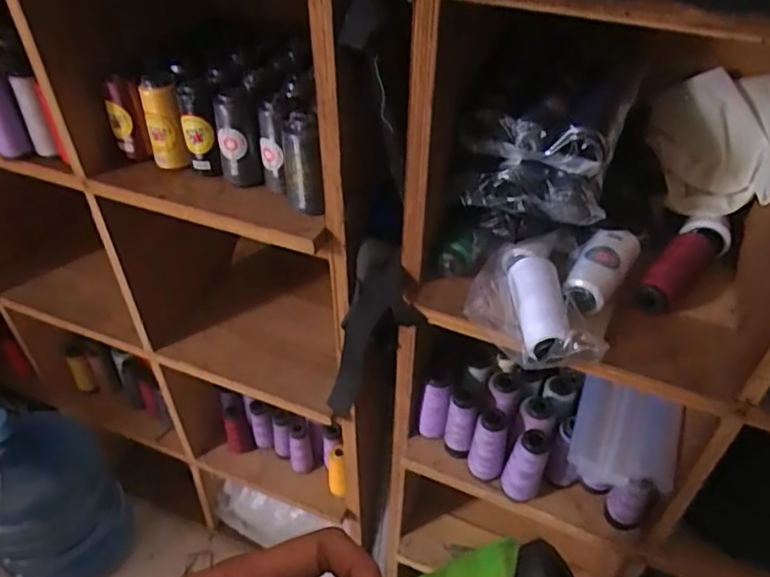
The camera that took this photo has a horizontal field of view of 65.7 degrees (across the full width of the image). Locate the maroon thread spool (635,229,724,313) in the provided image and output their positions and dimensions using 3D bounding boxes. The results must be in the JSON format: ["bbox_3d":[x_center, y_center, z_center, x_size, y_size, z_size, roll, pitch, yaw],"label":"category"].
[{"bbox_3d":[0.319,-0.026,0.643,0.127,0.036,0.039,-38,47,-21],"label":"maroon thread spool"}]

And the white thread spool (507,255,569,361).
[{"bbox_3d":[0.147,0.016,0.586,0.052,0.039,0.117,3,42,3],"label":"white thread spool"}]

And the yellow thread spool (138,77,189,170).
[{"bbox_3d":[-0.263,-0.192,0.711,0.038,0.105,0.034,34,52,31],"label":"yellow thread spool"}]

